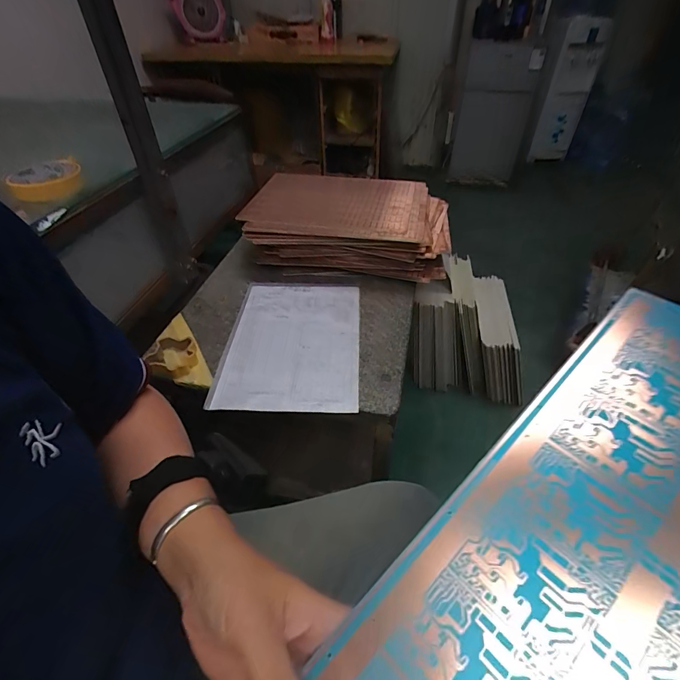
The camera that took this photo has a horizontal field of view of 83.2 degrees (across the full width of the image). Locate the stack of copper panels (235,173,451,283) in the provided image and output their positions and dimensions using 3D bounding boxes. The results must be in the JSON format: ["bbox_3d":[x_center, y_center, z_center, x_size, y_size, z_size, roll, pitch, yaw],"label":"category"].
[{"bbox_3d":[0.022,-0.245,0.821,0.409,0.106,0.267,6,45,8],"label":"stack of copper panels"}]

